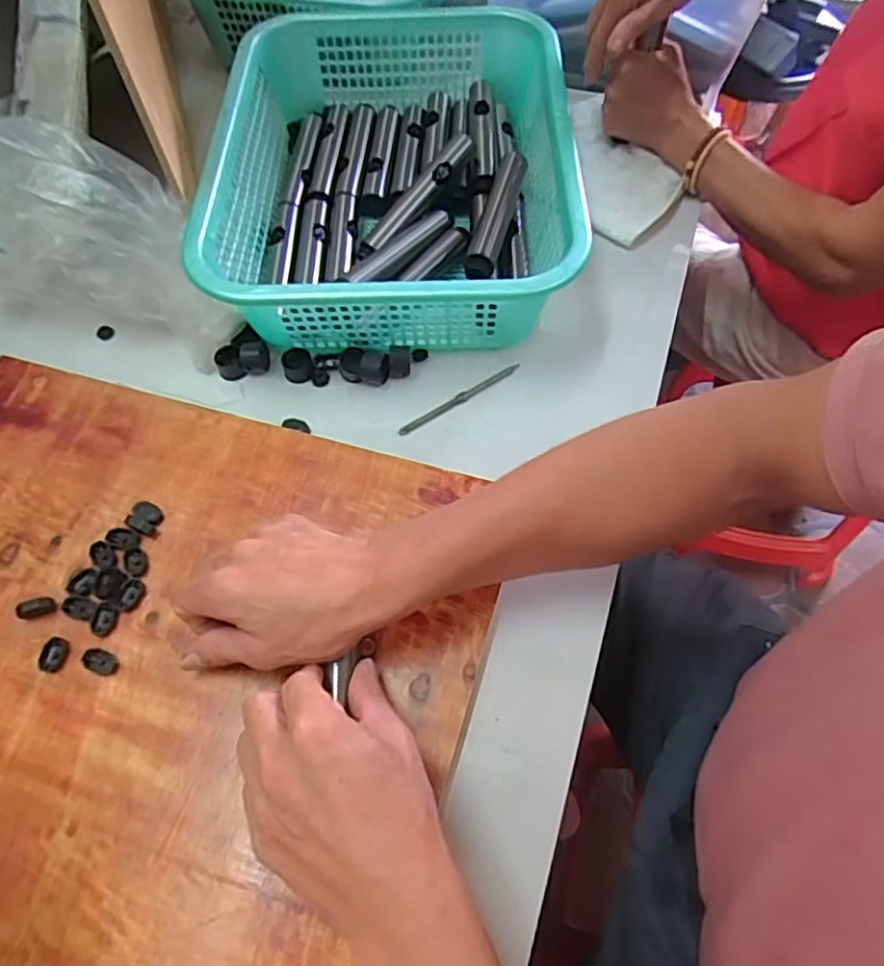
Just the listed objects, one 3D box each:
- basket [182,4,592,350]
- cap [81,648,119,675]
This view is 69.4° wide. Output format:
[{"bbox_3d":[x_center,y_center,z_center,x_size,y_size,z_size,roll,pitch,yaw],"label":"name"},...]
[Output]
[{"bbox_3d":[-0.043,-0.280,0.575,0.296,0.091,0.385,-1,61,0],"label":"basket"},{"bbox_3d":[-0.219,0.114,0.408,0.023,0.005,0.014,21,63,11],"label":"cap"}]

